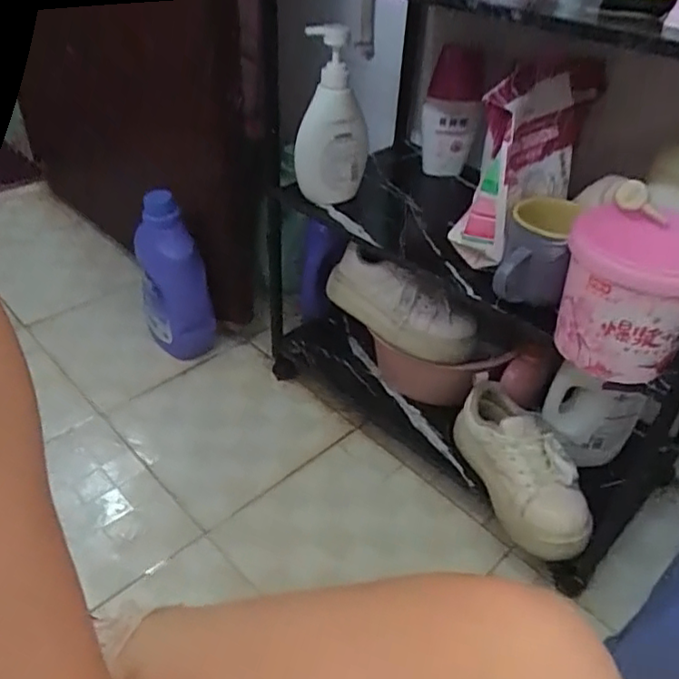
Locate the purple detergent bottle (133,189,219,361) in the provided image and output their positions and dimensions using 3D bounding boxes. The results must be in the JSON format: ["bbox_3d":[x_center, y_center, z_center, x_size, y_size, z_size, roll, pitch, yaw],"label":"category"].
[{"bbox_3d":[-0.289,-0.093,1.068,0.112,0.310,0.106,-12,42,-18],"label":"purple detergent bottle"}]

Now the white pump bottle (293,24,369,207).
[{"bbox_3d":[-0.011,-0.276,0.787,0.095,0.223,0.067,0,39,-2],"label":"white pump bottle"}]

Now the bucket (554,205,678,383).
[{"bbox_3d":[0.283,-0.048,0.603,0.123,0.124,0.137,18,41,16],"label":"bucket"}]

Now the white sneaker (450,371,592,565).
[{"bbox_3d":[0.233,0.165,0.813,0.094,0.115,0.253,-12,42,-18],"label":"white sneaker"}]

